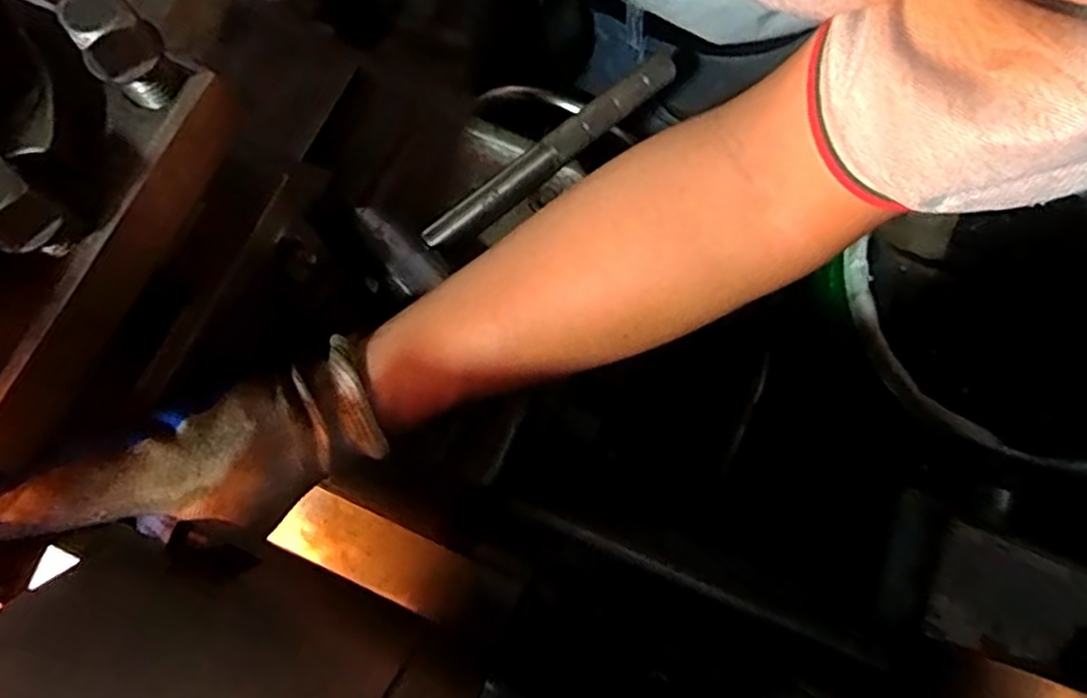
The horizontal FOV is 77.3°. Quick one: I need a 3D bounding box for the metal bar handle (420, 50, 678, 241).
[{"bbox_3d":[0.007,-0.119,0.406,0.189,0.016,0.017,-39,79,-9],"label":"metal bar handle"}]

